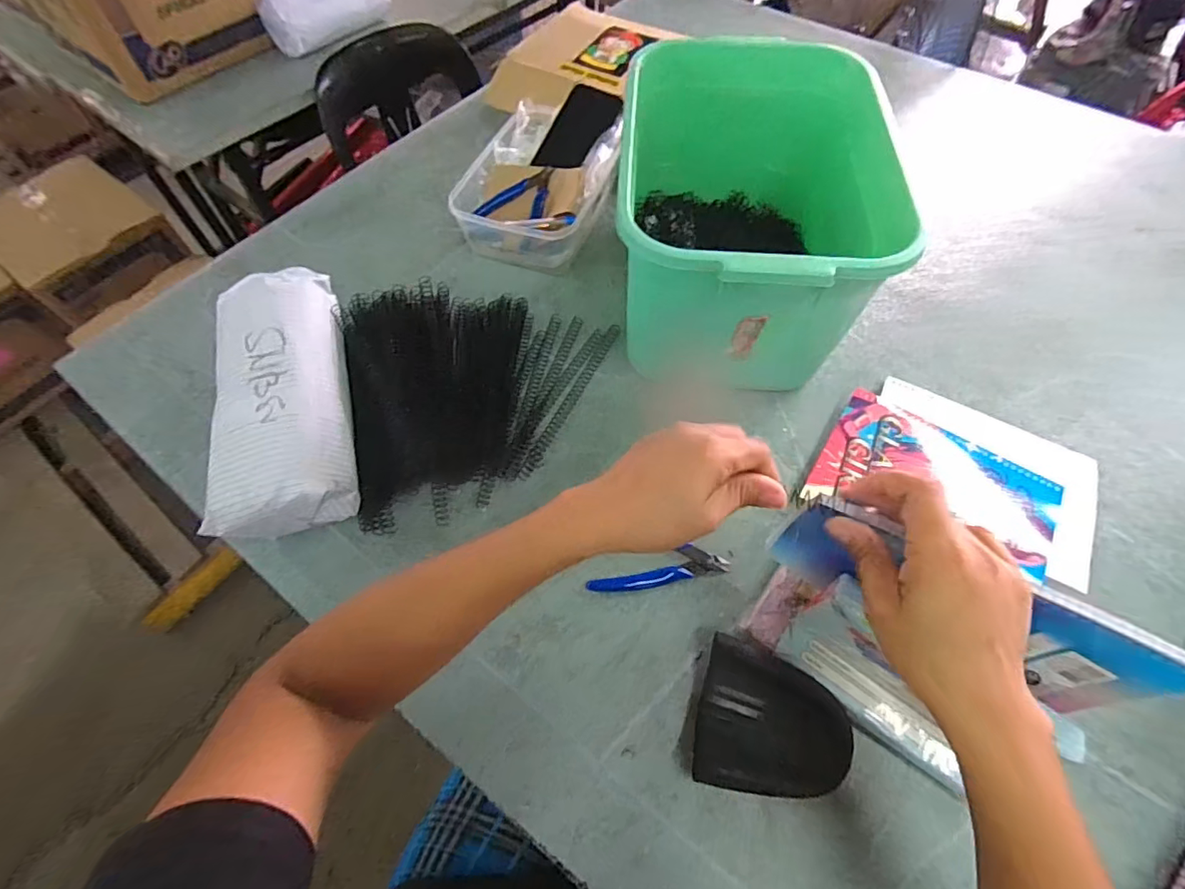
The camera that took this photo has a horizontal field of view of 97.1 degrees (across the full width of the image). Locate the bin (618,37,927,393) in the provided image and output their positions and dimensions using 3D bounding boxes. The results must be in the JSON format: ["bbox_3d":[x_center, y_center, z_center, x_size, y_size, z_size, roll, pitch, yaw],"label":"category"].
[{"bbox_3d":[0.162,-0.237,0.553,0.255,0.198,0.374,6,61,4],"label":"bin"}]

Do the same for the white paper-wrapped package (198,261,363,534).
[{"bbox_3d":[-0.291,-0.045,0.502,0.113,0.092,0.259,-14,61,-7],"label":"white paper-wrapped package"}]

